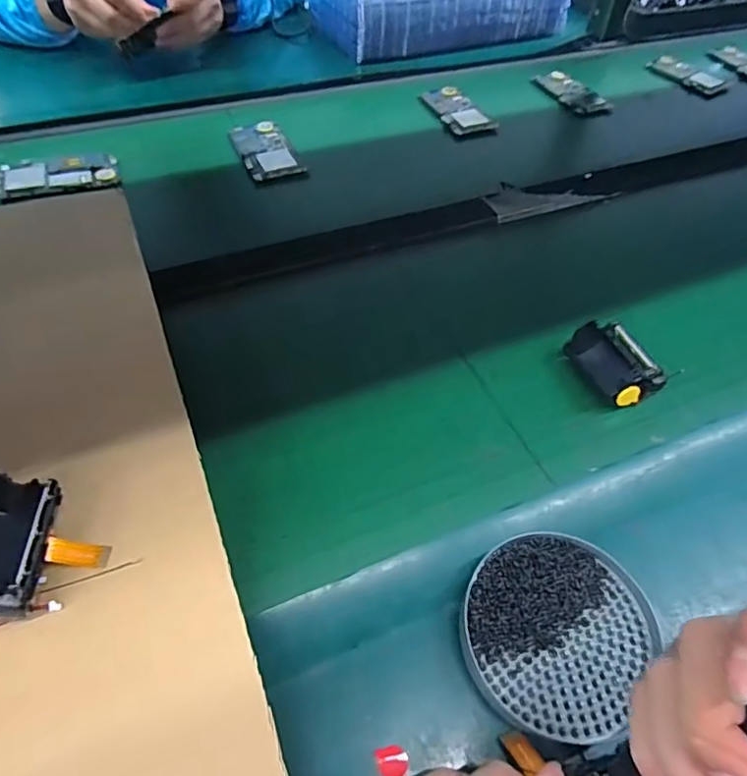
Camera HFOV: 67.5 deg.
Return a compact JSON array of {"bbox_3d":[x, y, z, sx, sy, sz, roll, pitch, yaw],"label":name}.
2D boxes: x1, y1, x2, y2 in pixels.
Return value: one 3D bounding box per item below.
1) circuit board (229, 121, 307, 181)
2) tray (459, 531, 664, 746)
[{"bbox_3d":[-0.129,-0.286,0.670,0.061,0.006,0.119,-21,56,-18],"label":"circuit board"},{"bbox_3d":[0.106,0.143,0.334,0.104,0.019,0.108,2,52,-2],"label":"tray"}]

